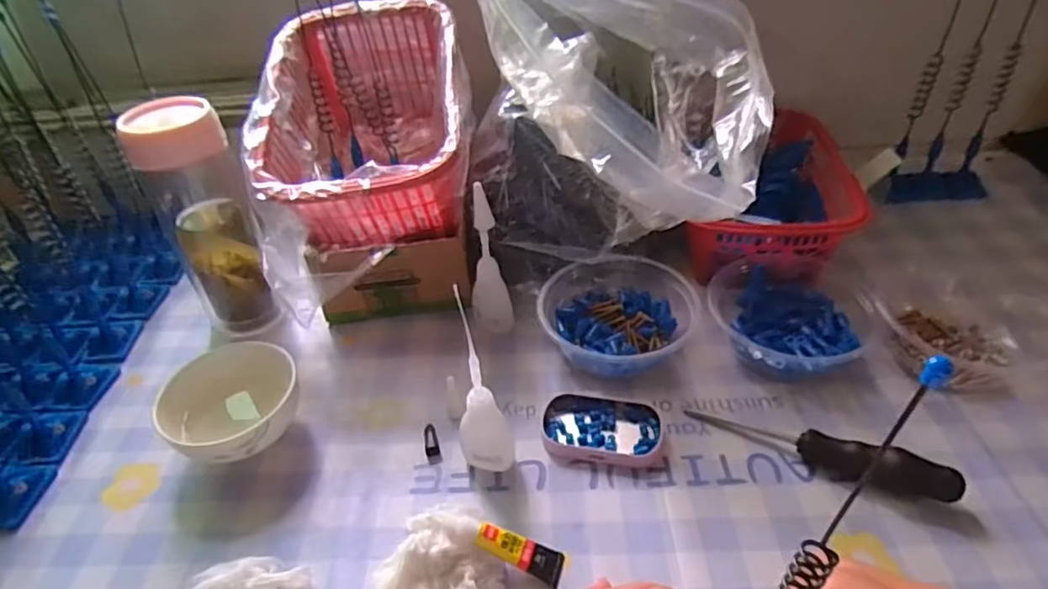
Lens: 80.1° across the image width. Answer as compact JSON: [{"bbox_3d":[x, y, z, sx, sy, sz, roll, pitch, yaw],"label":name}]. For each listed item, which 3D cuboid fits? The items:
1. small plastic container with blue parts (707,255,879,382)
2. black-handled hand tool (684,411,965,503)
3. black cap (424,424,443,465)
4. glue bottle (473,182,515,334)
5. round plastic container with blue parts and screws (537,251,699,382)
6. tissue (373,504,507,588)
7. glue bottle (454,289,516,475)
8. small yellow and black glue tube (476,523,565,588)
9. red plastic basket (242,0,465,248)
[{"bbox_3d":[0.197,0.017,0.466,0.114,0.037,0.112,1,40,6],"label":"small plastic container with blue parts"},{"bbox_3d":[0.183,0.095,0.390,0.153,0.025,0.021,18,45,25],"label":"black-handled hand tool"},{"bbox_3d":[-0.062,0.100,0.418,0.010,0.007,0.028,-12,57,-7],"label":"black cap"},{"bbox_3d":[-0.026,-0.019,0.468,0.030,0.119,0.030,28,49,32],"label":"glue bottle"},{"bbox_3d":[0.073,0.013,0.476,0.118,0.044,0.113,5,41,11],"label":"round plastic container with blue parts and screws"},{"bbox_3d":[-0.050,0.153,0.340,0.074,0.029,0.059,-13,41,-11],"label":"tissue"},{"bbox_3d":[-0.027,0.059,0.363,0.030,0.138,0.024,-12,40,-9],"label":"glue bottle"},{"bbox_3d":[-0.002,0.143,0.347,0.052,0.005,0.019,29,46,-7],"label":"small yellow and black glue tube"},{"bbox_3d":[-0.128,-0.137,0.511,0.154,0.119,0.221,-6,40,-2],"label":"red plastic basket"}]

